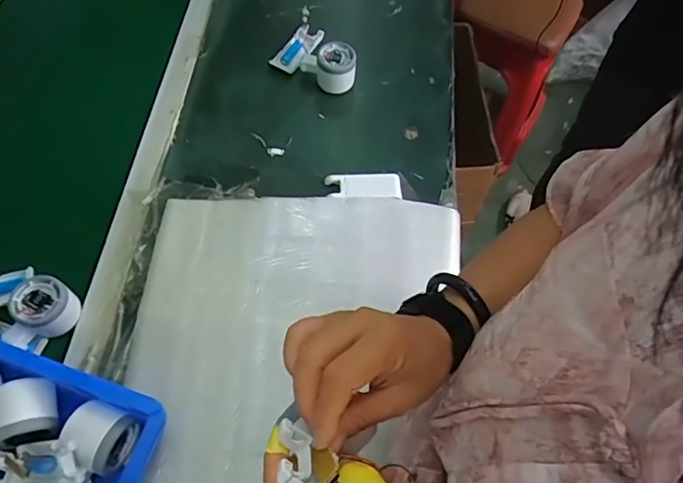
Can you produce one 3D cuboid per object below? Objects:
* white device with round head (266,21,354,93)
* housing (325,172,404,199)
[{"bbox_3d":[-0.030,-0.297,0.789,0.135,0.058,0.093,27,64,10],"label":"white device with round head"},{"bbox_3d":[0.031,-0.079,0.697,0.102,0.012,0.043,0,62,-3],"label":"housing"}]

